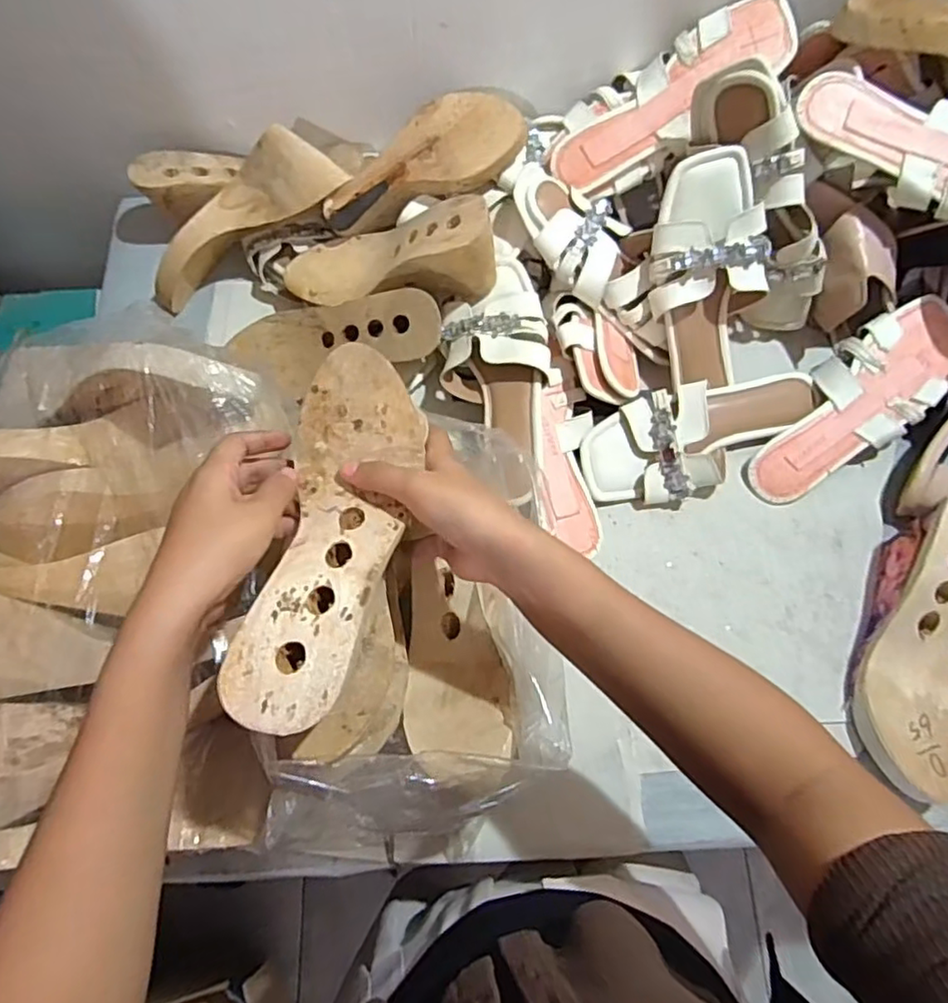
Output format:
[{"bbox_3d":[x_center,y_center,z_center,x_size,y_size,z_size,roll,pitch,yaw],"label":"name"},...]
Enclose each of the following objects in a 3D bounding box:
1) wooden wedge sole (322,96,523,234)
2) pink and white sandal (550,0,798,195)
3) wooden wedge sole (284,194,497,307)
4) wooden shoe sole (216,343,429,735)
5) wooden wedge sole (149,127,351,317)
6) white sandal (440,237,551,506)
[{"bbox_3d":[-0.050,-0.317,0.610,0.197,0.062,0.053,-21,69,15],"label":"wooden wedge sole"},{"bbox_3d":[0.181,-0.382,0.603,0.232,0.044,0.092,-31,70,19],"label":"pink and white sandal"},{"bbox_3d":[-0.072,-0.224,0.614,0.231,0.085,0.067,5,65,33],"label":"wooden wedge sole"},{"bbox_3d":[-0.079,0.013,0.365,0.076,0.040,0.224,7,59,1],"label":"wooden shoe sole"},{"bbox_3d":[-0.233,-0.278,0.631,0.219,0.058,0.066,-34,72,8],"label":"wooden wedge sole"},{"bbox_3d":[0.020,-0.123,0.597,0.096,0.065,0.231,-1,69,-2],"label":"white sandal"}]

